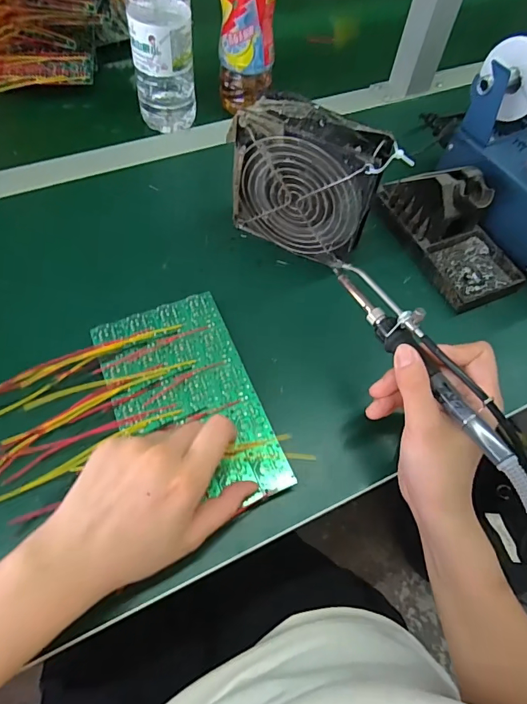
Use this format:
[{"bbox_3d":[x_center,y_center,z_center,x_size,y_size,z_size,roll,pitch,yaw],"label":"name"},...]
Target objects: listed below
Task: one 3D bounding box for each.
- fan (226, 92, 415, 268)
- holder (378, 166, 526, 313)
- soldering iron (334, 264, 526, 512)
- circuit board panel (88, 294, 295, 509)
[{"bbox_3d":[0.038,-0.141,0.387,0.128,0.122,0.042,24,61,10],"label":"fan"},{"bbox_3d":[0.182,-0.119,0.414,0.080,0.070,0.140,-25,65,-17],"label":"holder"},{"bbox_3d":[0.112,0.009,0.289,0.020,0.030,0.206,-25,62,-17],"label":"soldering iron"},{"bbox_3d":[-0.057,0.036,0.332,0.101,0.006,0.171,-20,63,-15],"label":"circuit board panel"}]

